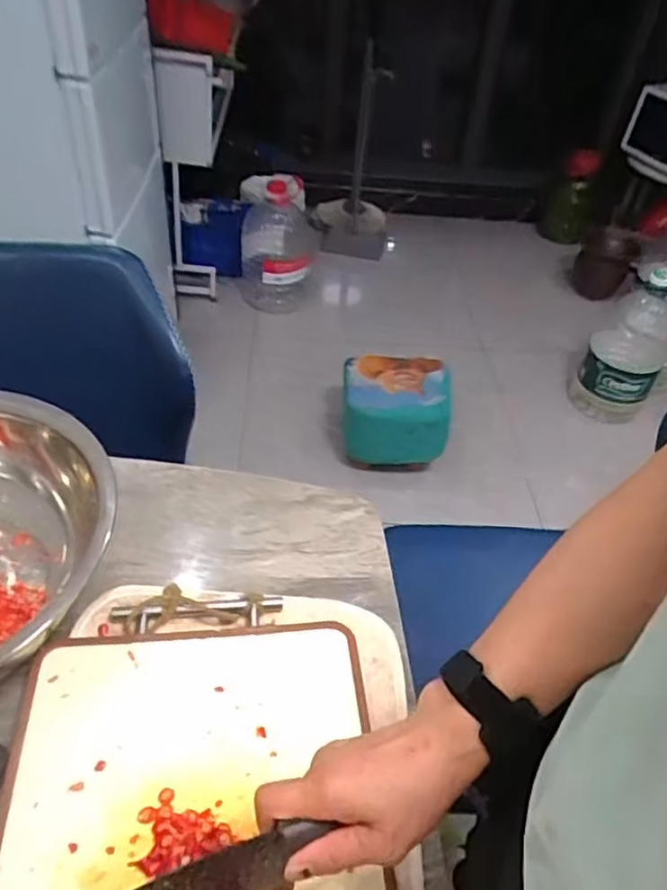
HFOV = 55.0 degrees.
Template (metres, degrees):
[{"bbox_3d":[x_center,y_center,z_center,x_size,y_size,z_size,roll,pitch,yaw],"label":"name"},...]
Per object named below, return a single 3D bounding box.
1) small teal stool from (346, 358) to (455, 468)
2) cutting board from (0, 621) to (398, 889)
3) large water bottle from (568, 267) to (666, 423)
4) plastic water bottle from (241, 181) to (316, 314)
[{"bbox_3d":[0.149,-0.073,1.590,0.254,0.213,0.237,5,43,-2],"label":"small teal stool"},{"bbox_3d":[-0.092,0.275,0.420,0.257,0.015,0.338,-3,45,-10],"label":"cutting board"},{"bbox_3d":[0.806,-0.271,1.734,0.189,0.421,0.222,27,47,21],"label":"large water bottle"},{"bbox_3d":[-0.165,-0.569,1.903,0.211,0.377,0.194,0,43,-7],"label":"plastic water bottle"}]

